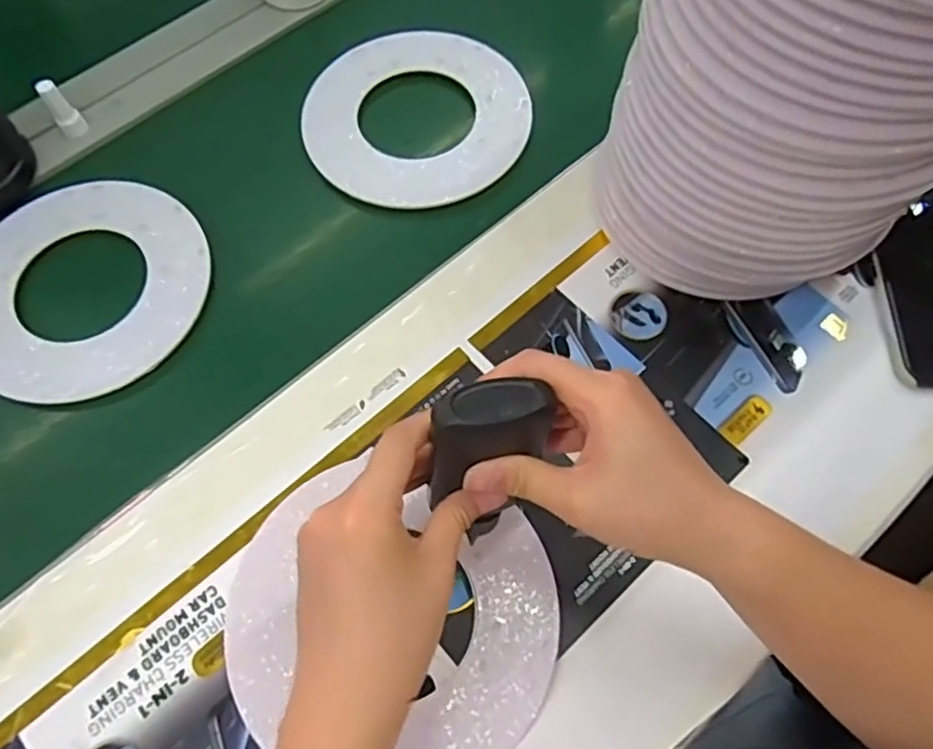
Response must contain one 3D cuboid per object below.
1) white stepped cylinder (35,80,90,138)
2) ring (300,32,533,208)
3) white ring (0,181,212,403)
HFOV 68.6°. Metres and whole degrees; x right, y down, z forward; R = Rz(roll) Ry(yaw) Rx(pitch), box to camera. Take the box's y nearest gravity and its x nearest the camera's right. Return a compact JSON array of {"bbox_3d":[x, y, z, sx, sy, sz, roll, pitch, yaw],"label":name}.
[{"bbox_3d":[-0.342,-0.223,0.582,0.020,0.057,0.018,-33,69,-12],"label":"white stepped cylinder"},{"bbox_3d":[-0.042,-0.225,0.587,0.187,0.013,0.191,0,66,1],"label":"ring"},{"bbox_3d":[-0.301,-0.074,0.531,0.191,0.007,0.187,0,66,1],"label":"white ring"}]

